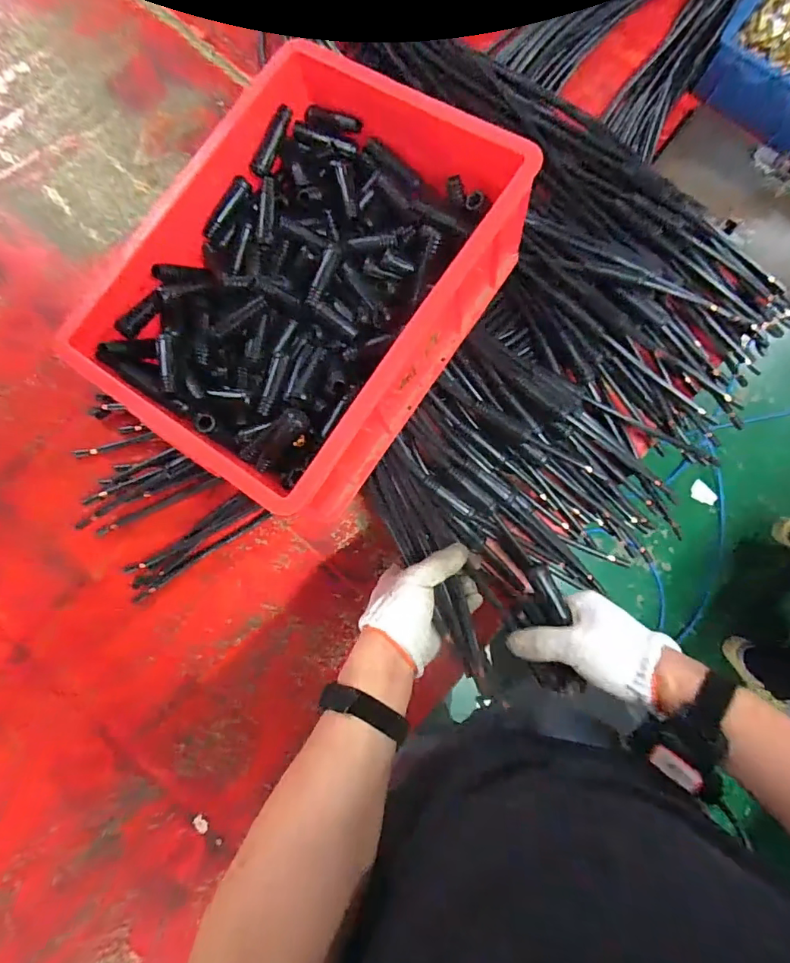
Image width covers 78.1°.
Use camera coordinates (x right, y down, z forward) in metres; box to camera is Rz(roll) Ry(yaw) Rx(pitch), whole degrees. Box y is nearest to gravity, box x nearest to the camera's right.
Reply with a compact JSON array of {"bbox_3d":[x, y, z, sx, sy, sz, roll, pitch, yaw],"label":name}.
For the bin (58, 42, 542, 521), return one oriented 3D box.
[{"bbox_3d":[-0.100,-0.204,0.510,0.328,0.130,0.403,34,83,4],"label":"bin"}]

